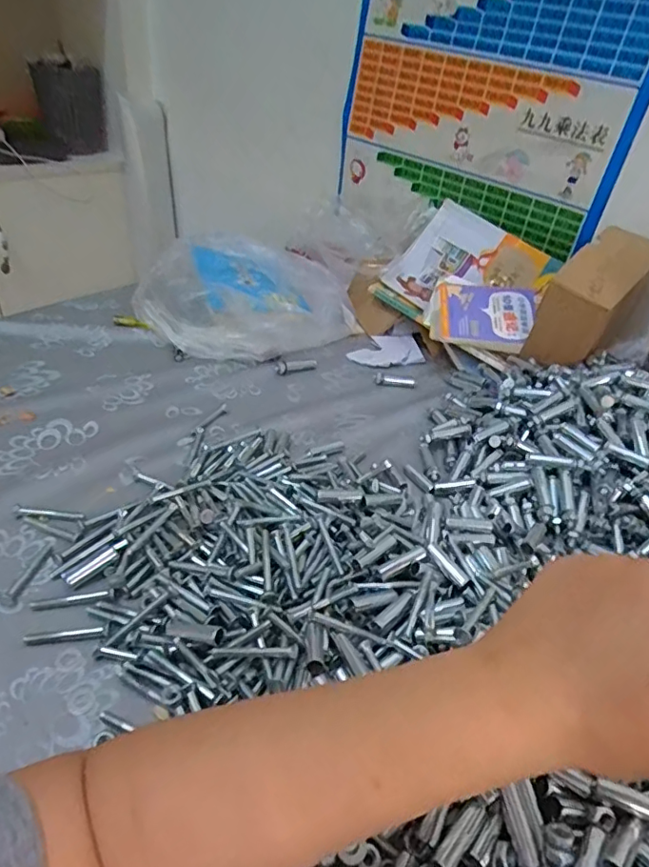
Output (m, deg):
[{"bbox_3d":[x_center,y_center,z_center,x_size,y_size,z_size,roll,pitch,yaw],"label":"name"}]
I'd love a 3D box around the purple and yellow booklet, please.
[{"bbox_3d":[0.203,-0.153,0.700,0.123,0.017,0.097,10,61,7],"label":"purple and yellow booklet"}]

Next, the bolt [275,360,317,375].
[{"bbox_3d":[-0.034,-0.083,0.673,0.053,0.009,0.015,-11,41,-22],"label":"bolt"}]

